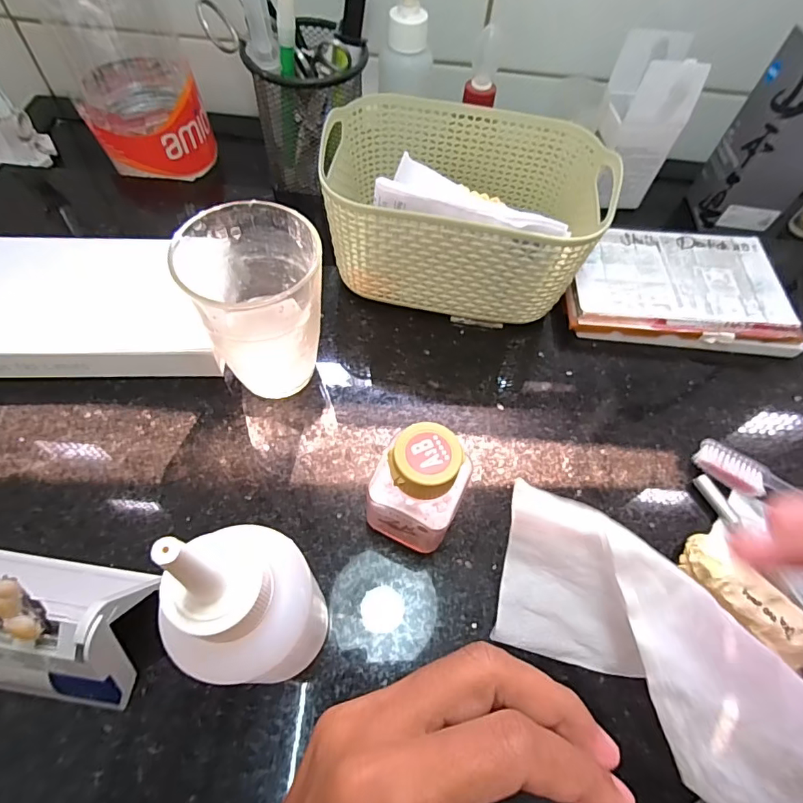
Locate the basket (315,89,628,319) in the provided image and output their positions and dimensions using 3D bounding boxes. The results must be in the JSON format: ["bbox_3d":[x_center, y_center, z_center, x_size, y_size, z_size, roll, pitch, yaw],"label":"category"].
[{"bbox_3d":[0.035,-0.122,0.317,0.161,0.089,0.115,11,60,2],"label":"basket"}]

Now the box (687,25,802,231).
[{"bbox_3d":[0.294,-0.201,0.367,0.058,0.128,0.060,0,60,-5],"label":"box"}]

